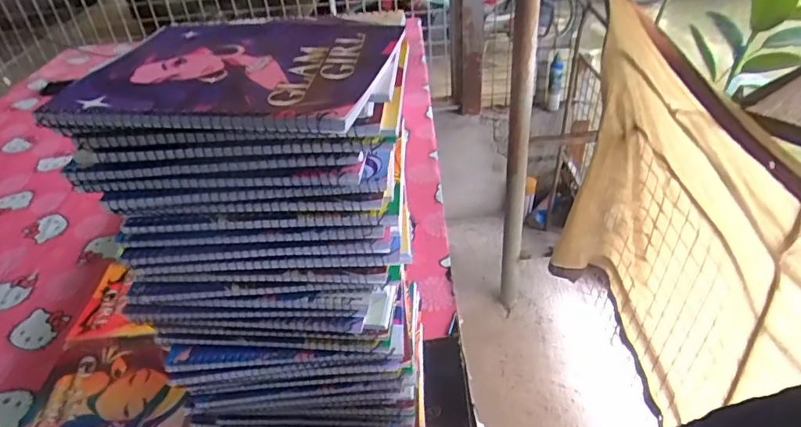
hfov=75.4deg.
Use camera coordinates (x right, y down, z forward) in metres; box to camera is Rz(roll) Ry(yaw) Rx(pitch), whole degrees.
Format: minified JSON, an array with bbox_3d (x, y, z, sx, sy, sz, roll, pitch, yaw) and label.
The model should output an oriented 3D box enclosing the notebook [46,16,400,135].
[{"bbox_3d":[-0.104,-0.100,0.343,0.190,0.012,0.162,5,39,13],"label":"notebook"}]

